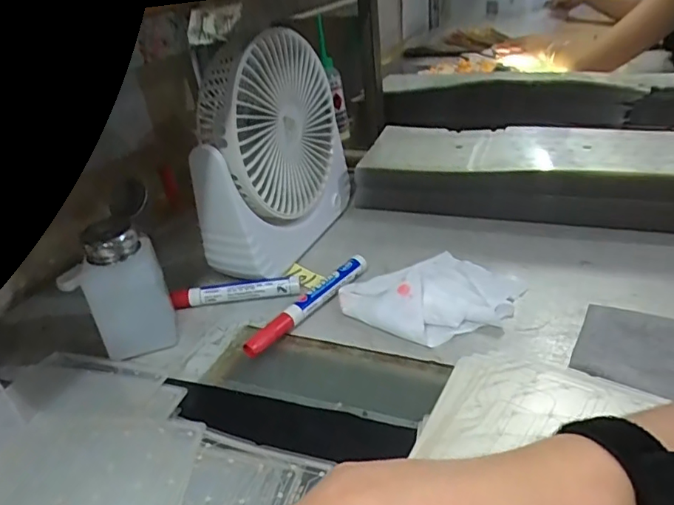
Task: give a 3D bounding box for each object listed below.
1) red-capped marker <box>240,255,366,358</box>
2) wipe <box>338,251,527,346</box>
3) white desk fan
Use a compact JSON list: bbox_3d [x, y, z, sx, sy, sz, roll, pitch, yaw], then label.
[{"bbox_3d":[-0.022,0.041,0.433,0.017,0.018,0.139,20,39,39],"label":"red-capped marker"},{"bbox_3d":[0.079,0.029,0.429,0.121,0.022,0.112,18,38,37],"label":"wipe"},{"bbox_3d":[-0.060,-0.094,0.504,0.067,0.198,0.191,7,32,23],"label":"white desk fan"}]

